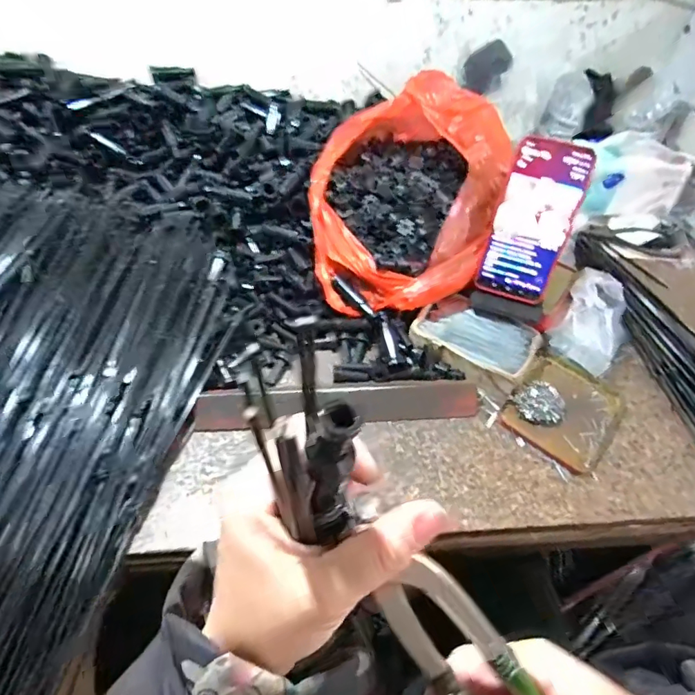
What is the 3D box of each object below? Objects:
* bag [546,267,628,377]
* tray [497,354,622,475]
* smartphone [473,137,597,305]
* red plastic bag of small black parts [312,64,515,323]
[{"bbox_3d":[0.288,-0.032,0.546,0.074,0.063,0.117,27,53,21],"label":"bag"},{"bbox_3d":[0.231,0.064,0.496,0.099,0.022,0.119,32,55,25],"label":"tray"},{"bbox_3d":[0.198,-0.134,0.497,0.081,0.163,0.011,18,21,8],"label":"smartphone"},{"bbox_3d":[0.069,-0.190,0.551,0.216,0.150,0.266,0,48,-1],"label":"red plastic bag of small black parts"}]

